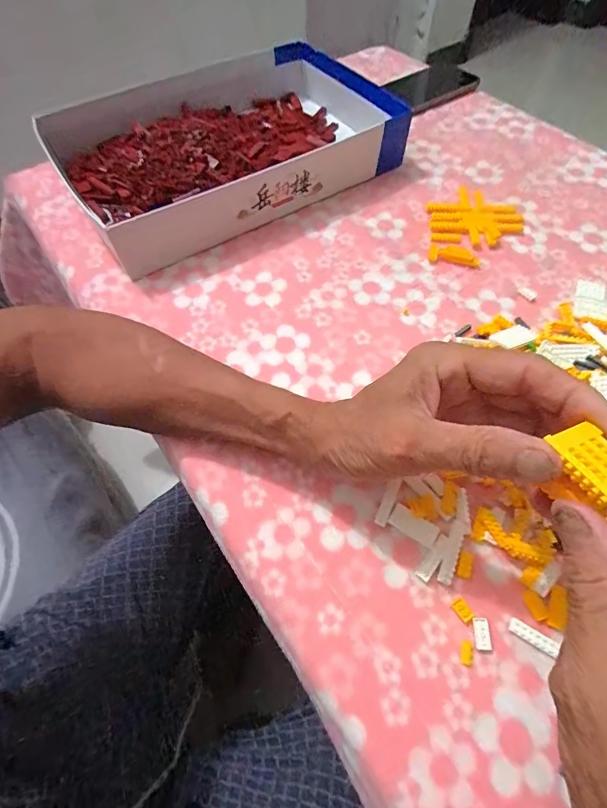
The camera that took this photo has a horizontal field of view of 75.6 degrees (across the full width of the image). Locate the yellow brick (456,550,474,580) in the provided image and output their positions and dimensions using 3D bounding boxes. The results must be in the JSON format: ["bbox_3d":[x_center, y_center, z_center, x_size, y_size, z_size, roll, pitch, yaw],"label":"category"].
[{"bbox_3d":[0.103,0.103,0.250,0.010,0.005,0.016,17,62,10],"label":"yellow brick"}]

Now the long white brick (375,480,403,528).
[{"bbox_3d":[0.058,0.067,0.268,0.009,0.004,0.033,22,63,13],"label":"long white brick"}]

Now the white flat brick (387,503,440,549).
[{"bbox_3d":[0.074,0.081,0.261,0.032,0.004,0.015,33,66,18],"label":"white flat brick"}]

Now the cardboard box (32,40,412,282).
[{"bbox_3d":[-0.087,-0.304,0.449,0.340,0.060,0.253,-30,64,-15],"label":"cardboard box"}]

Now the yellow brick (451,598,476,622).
[{"bbox_3d":[0.097,0.126,0.238,0.008,0.004,0.012,-29,64,-15],"label":"yellow brick"}]

